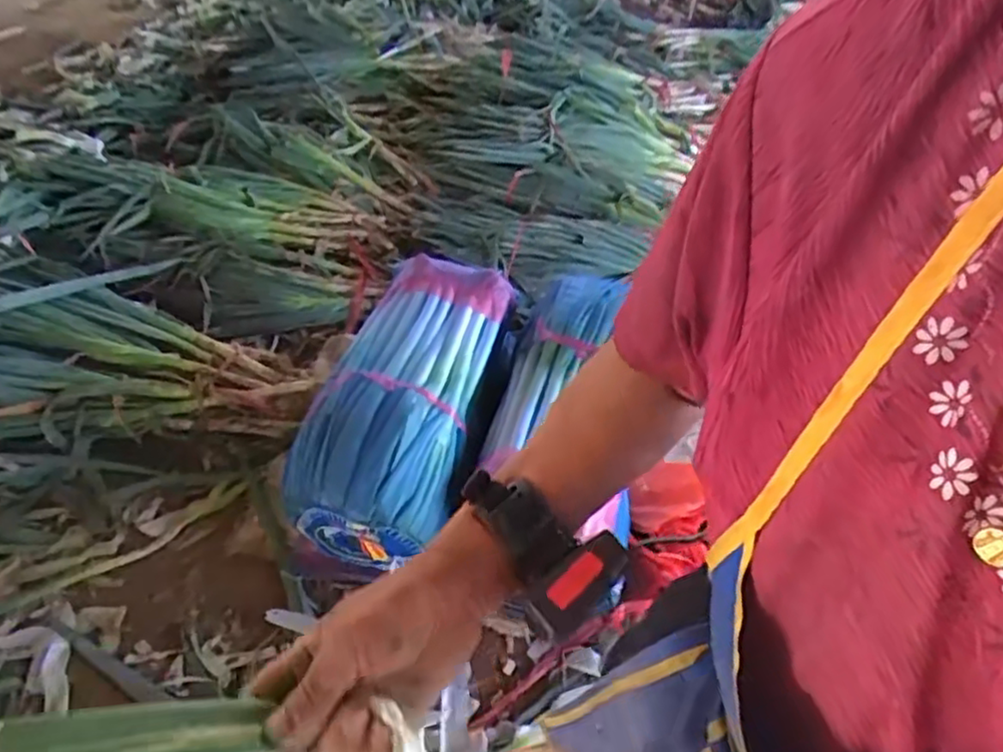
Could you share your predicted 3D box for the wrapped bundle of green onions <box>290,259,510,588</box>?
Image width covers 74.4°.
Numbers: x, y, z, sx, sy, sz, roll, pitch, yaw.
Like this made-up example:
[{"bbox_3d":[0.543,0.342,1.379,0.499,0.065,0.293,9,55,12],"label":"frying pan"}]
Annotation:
[{"bbox_3d":[-0.184,0.075,1.312,0.281,0.307,0.668,12,46,4],"label":"wrapped bundle of green onions"}]

